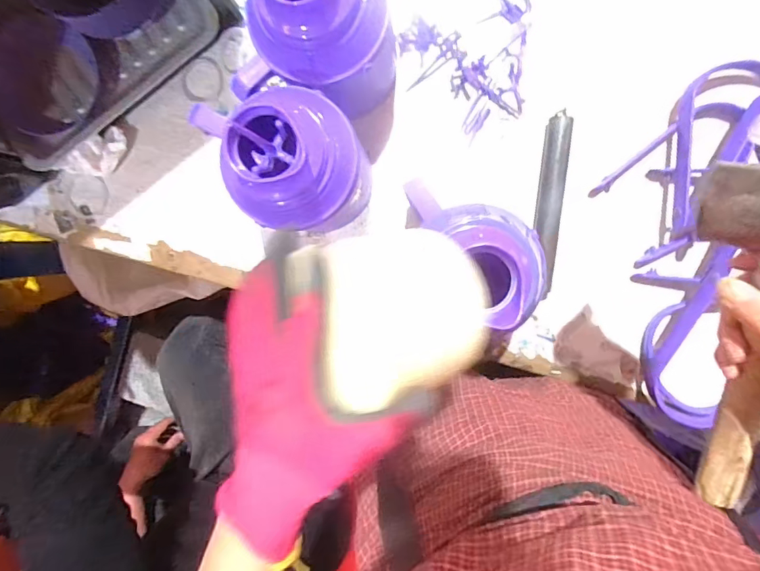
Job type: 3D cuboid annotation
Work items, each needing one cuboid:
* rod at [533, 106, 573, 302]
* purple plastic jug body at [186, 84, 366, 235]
[{"bbox_3d":[0.225,-0.108,0.615,0.032,0.031,0.235,5,96,4],"label":"rod"},{"bbox_3d":[-0.087,-0.136,0.529,0.130,0.255,0.139,1,96,5],"label":"purple plastic jug body"}]

